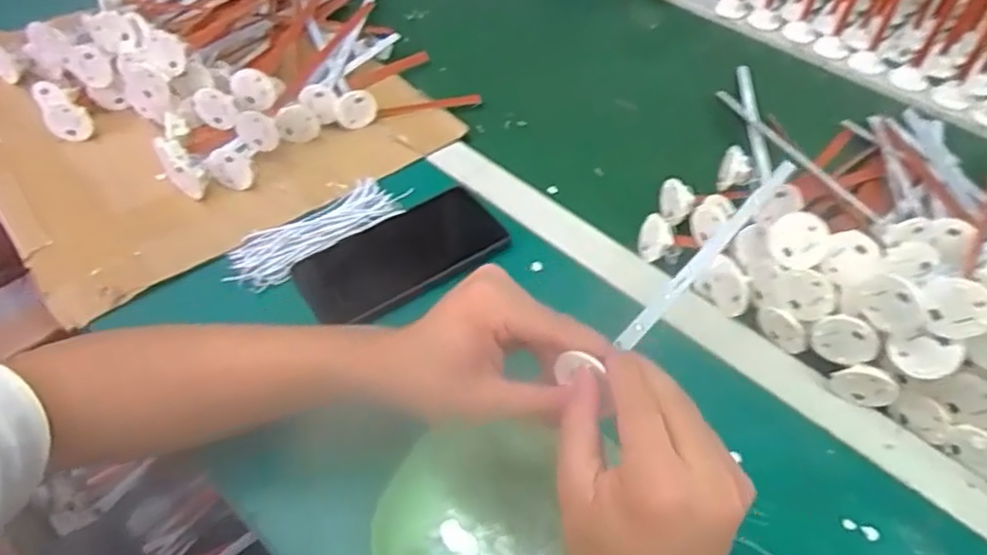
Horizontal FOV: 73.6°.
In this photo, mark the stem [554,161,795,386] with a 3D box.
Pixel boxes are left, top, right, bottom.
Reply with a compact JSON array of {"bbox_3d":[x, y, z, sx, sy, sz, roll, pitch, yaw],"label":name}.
[{"bbox_3d":[0.133,-0.015,0.421,0.026,0.027,0.287,33,47,25],"label":"stem"}]

